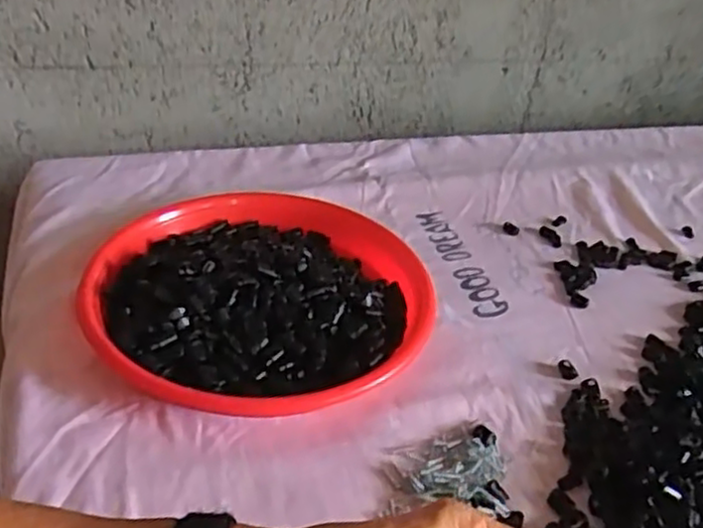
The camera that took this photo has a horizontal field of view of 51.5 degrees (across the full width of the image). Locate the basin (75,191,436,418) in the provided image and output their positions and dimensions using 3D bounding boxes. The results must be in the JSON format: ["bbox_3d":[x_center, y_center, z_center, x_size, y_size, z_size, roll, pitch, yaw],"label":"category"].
[{"bbox_3d":[-0.068,0.017,0.559,0.246,0.038,0.245,2,36,-5],"label":"basin"}]

